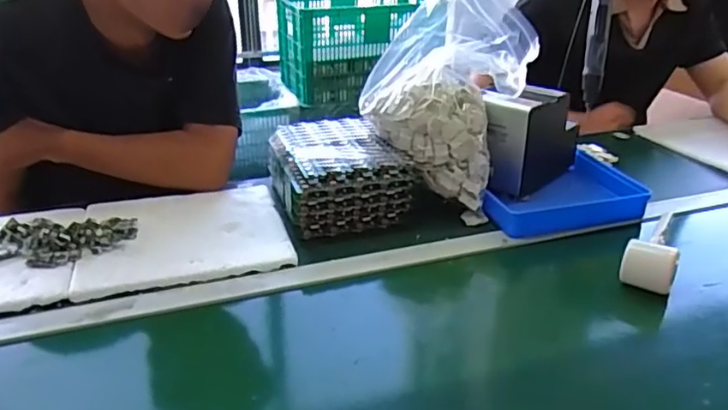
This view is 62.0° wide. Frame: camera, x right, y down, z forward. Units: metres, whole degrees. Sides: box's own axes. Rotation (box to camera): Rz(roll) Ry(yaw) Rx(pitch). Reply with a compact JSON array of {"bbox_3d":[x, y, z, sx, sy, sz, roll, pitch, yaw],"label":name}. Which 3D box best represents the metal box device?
[{"bbox_3d":[0.268,-0.113,0.970,0.078,0.146,0.196,20,32,34],"label":"metal box device"}]

